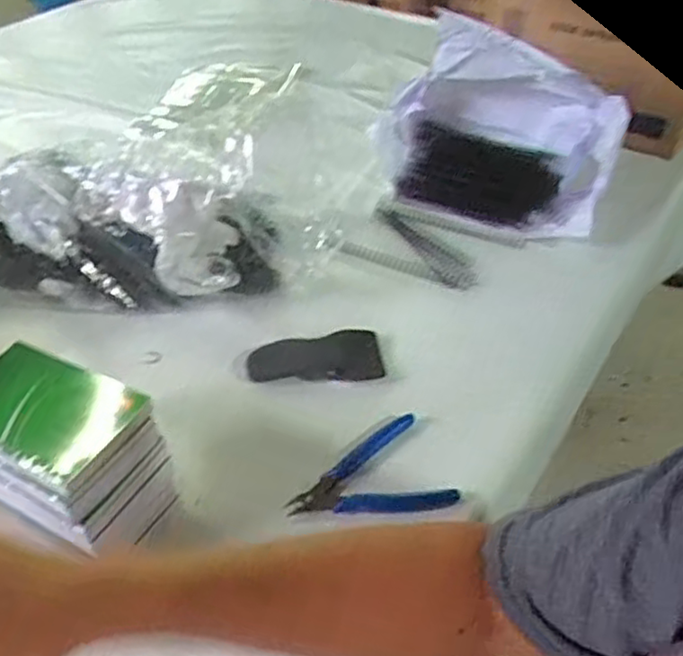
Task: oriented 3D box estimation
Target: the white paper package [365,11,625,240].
[{"bbox_3d":[0.167,-0.228,0.752,0.274,0.170,0.147,14,46,16],"label":"white paper package"}]

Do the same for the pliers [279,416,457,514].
[{"bbox_3d":[0.020,0.104,0.518,0.123,0.010,0.083,-3,44,-2],"label":"pliers"}]

